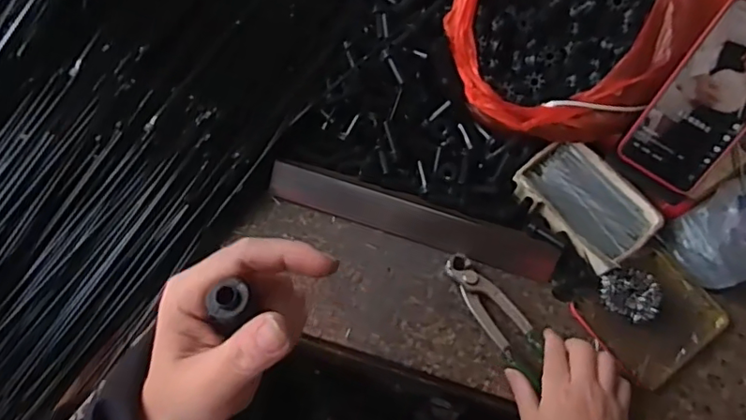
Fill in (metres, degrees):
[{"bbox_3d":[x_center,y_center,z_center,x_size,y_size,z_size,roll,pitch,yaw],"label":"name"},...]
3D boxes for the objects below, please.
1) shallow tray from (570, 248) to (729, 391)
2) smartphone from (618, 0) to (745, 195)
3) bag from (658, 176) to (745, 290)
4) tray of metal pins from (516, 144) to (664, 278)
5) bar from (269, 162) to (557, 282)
[{"bbox_3d":[0.258,0.099,0.523,0.118,0.015,0.097,-33,70,-18],"label":"shallow tray"},{"bbox_3d":[0.296,-0.097,0.488,0.079,0.162,0.011,35,30,13],"label":"smartphone"},{"bbox_3d":[0.357,0.022,0.531,0.119,0.052,0.093,-27,69,-16],"label":"bag"},{"bbox_3d":[0.208,-0.007,0.547,0.092,0.025,0.126,-36,71,-19],"label":"tray of metal pins"},{"bbox_3d":[0.037,0.011,0.542,0.281,0.011,0.038,16,95,4],"label":"bar"}]

